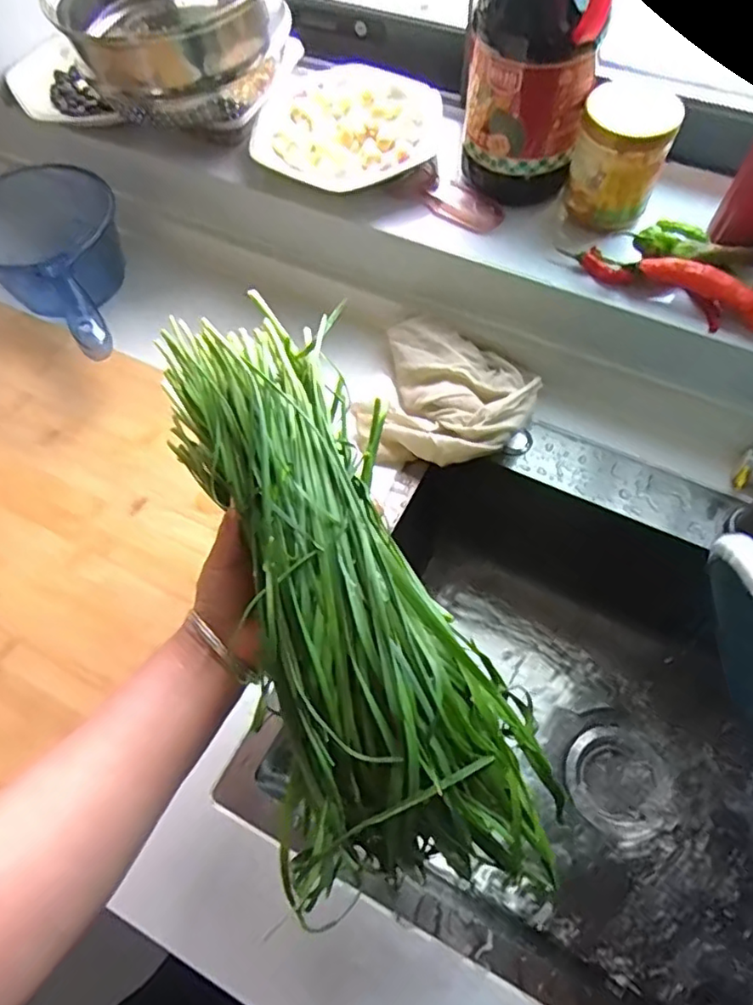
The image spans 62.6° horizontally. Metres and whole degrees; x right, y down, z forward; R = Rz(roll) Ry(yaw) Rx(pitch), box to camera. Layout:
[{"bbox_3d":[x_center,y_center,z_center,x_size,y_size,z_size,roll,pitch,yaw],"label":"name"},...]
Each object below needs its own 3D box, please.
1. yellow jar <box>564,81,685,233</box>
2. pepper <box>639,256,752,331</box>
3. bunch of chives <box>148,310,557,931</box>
[{"bbox_3d":[0.225,-0.319,0.575,0.079,0.105,0.071,19,63,11],"label":"yellow jar"},{"bbox_3d":[0.303,-0.179,0.542,0.146,0.030,0.029,33,67,17],"label":"pepper"},{"bbox_3d":[-0.021,0.052,0.355,0.147,0.091,0.333,-24,81,-12],"label":"bunch of chives"}]

